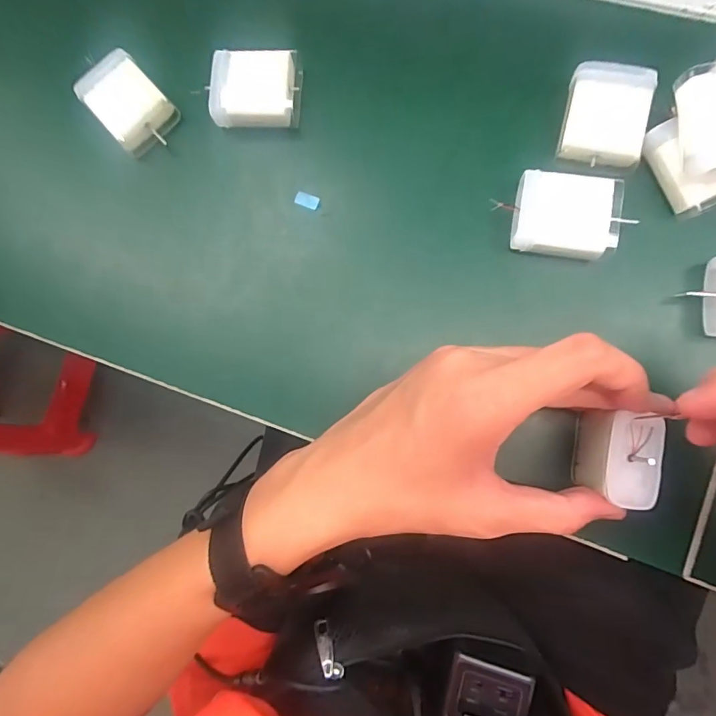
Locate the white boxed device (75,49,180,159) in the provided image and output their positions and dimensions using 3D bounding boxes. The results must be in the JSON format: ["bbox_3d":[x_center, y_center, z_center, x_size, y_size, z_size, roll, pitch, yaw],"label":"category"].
[{"bbox_3d":[-0.142,-0.157,0.279,0.040,0.023,0.053,-43,80,0],"label":"white boxed device"}]

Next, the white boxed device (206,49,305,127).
[{"bbox_3d":[-0.060,-0.160,0.266,0.051,0.017,0.040,3,83,7],"label":"white boxed device"}]

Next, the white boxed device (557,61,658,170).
[{"bbox_3d":[0.134,-0.131,0.242,0.042,0.012,0.053,11,84,8],"label":"white boxed device"}]

